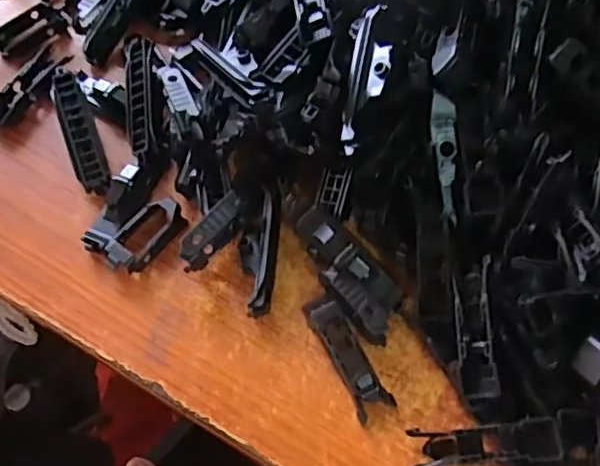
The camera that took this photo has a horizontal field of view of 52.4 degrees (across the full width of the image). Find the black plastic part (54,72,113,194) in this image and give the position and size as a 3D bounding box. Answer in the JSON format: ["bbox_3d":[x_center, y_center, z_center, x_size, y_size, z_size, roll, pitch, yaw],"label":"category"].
[{"bbox_3d":[-0.132,-0.061,0.368,0.018,0.007,0.080,-19,81,-9],"label":"black plastic part"}]

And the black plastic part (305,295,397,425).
[{"bbox_3d":[0.025,0.063,0.314,0.019,0.014,0.063,-25,66,-12],"label":"black plastic part"}]

